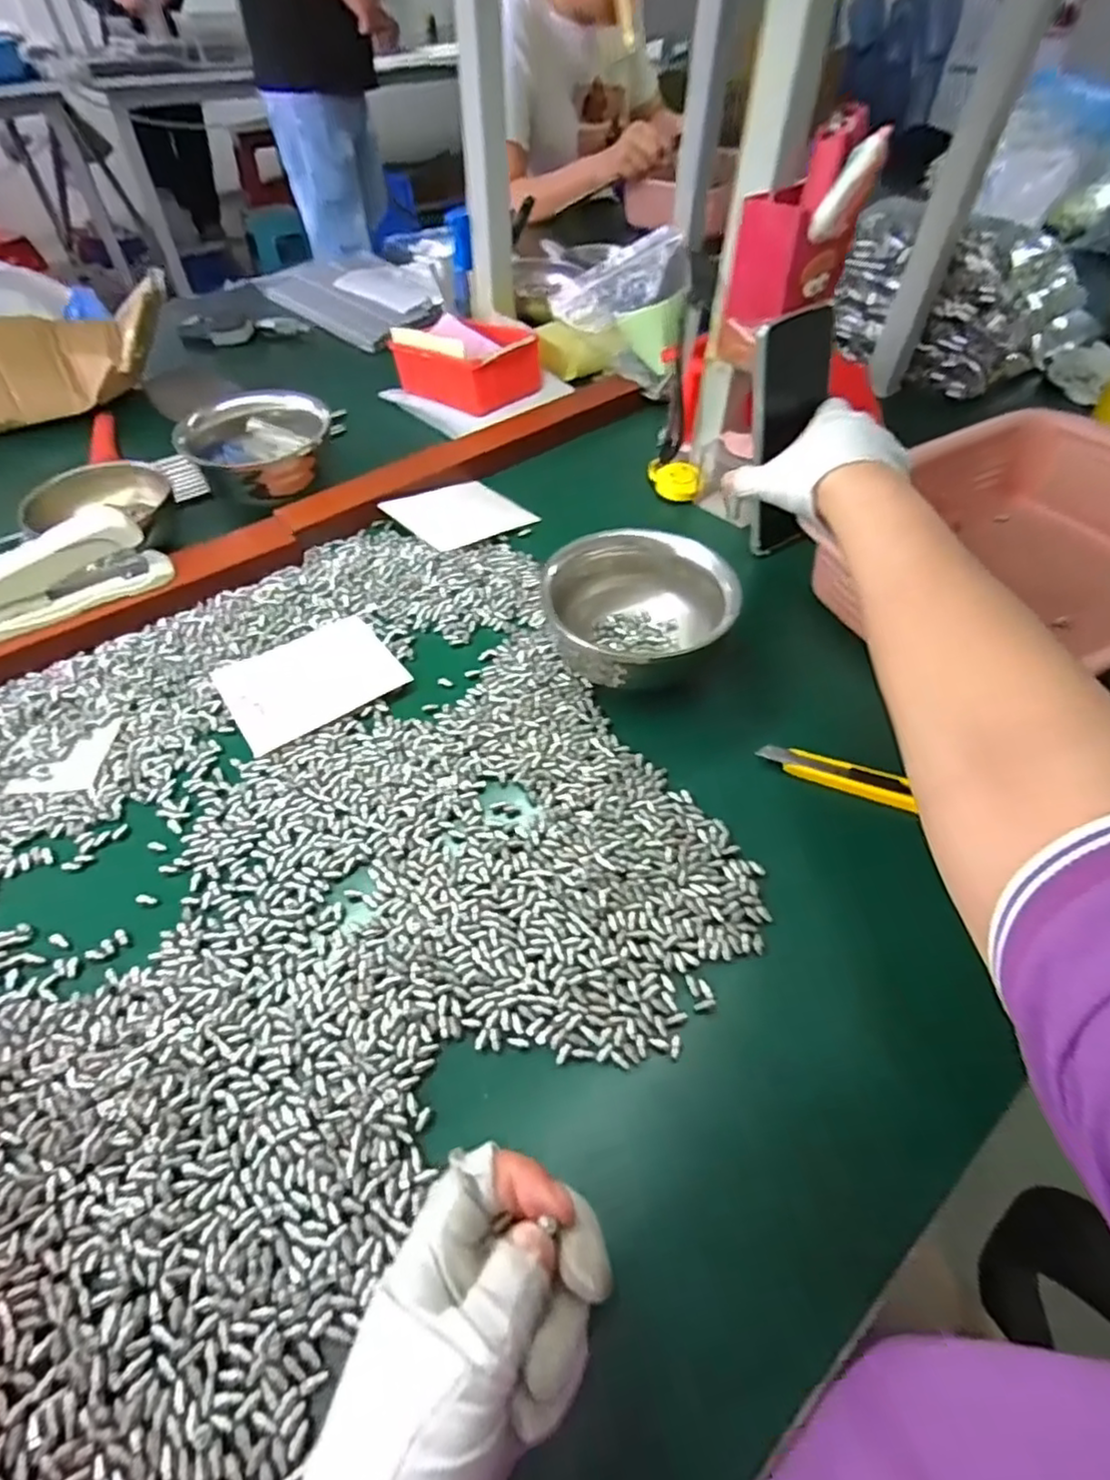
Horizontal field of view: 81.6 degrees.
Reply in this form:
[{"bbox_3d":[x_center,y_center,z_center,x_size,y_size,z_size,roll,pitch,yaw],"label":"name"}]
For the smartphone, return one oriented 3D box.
[{"bbox_3d":[0.180,-0.231,0.496,0.068,0.164,0.016,-25,38,-14],"label":"smartphone"}]

